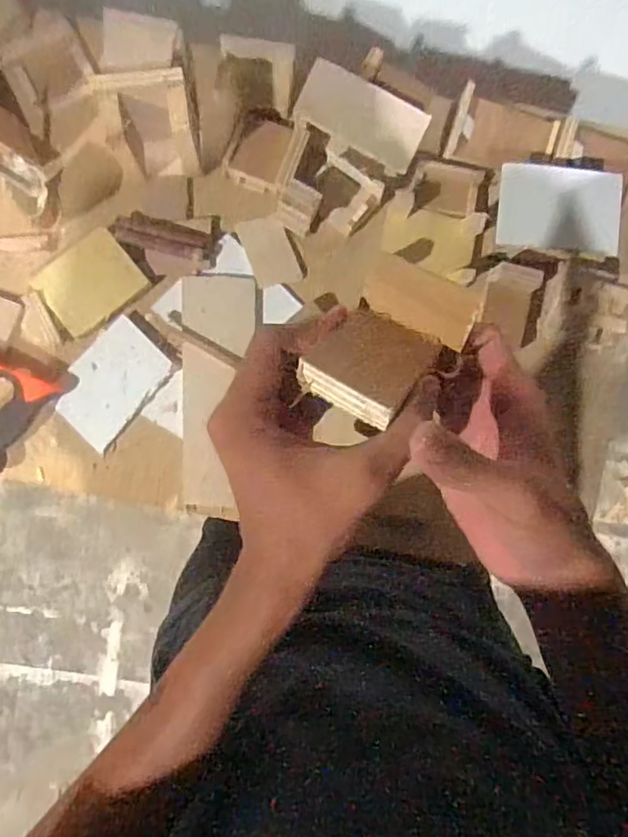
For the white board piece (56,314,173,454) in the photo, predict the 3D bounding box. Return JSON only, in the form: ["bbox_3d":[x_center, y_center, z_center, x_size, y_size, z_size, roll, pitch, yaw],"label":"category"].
[{"bbox_3d":[-0.227,-0.041,0.650,0.081,0.004,0.129,39,88,0],"label":"white board piece"}]

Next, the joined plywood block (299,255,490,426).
[{"bbox_3d":[0.038,-0.039,0.288,0.062,0.046,0.082,32,50,9],"label":"joined plywood block"}]

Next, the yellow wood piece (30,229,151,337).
[{"bbox_3d":[-0.248,-0.151,0.646,0.102,0.009,0.079,-37,90,-2],"label":"yellow wood piece"}]

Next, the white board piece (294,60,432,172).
[{"bbox_3d":[0.050,-0.317,0.615,0.132,0.007,0.065,25,115,-3],"label":"white board piece"}]

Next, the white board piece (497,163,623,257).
[{"bbox_3d":[0.260,-0.221,0.616,0.127,0.005,0.081,8,111,6],"label":"white board piece"}]

